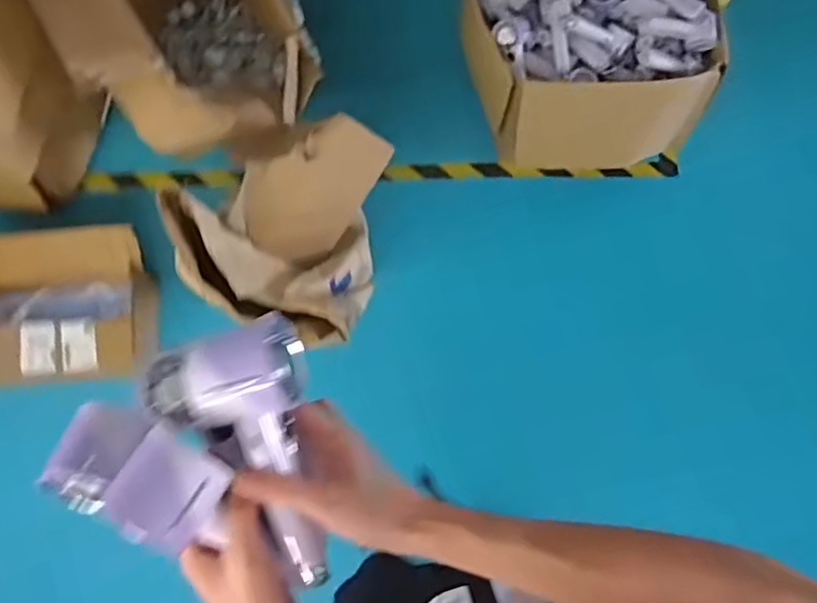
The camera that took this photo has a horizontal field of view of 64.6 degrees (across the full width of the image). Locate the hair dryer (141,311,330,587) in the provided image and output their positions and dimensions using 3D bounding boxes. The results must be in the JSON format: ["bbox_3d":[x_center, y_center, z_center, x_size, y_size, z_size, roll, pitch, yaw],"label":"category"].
[{"bbox_3d":[-0.101,0.109,0.465,0.089,0.055,0.190,-20,104,-6],"label":"hair dryer"}]

